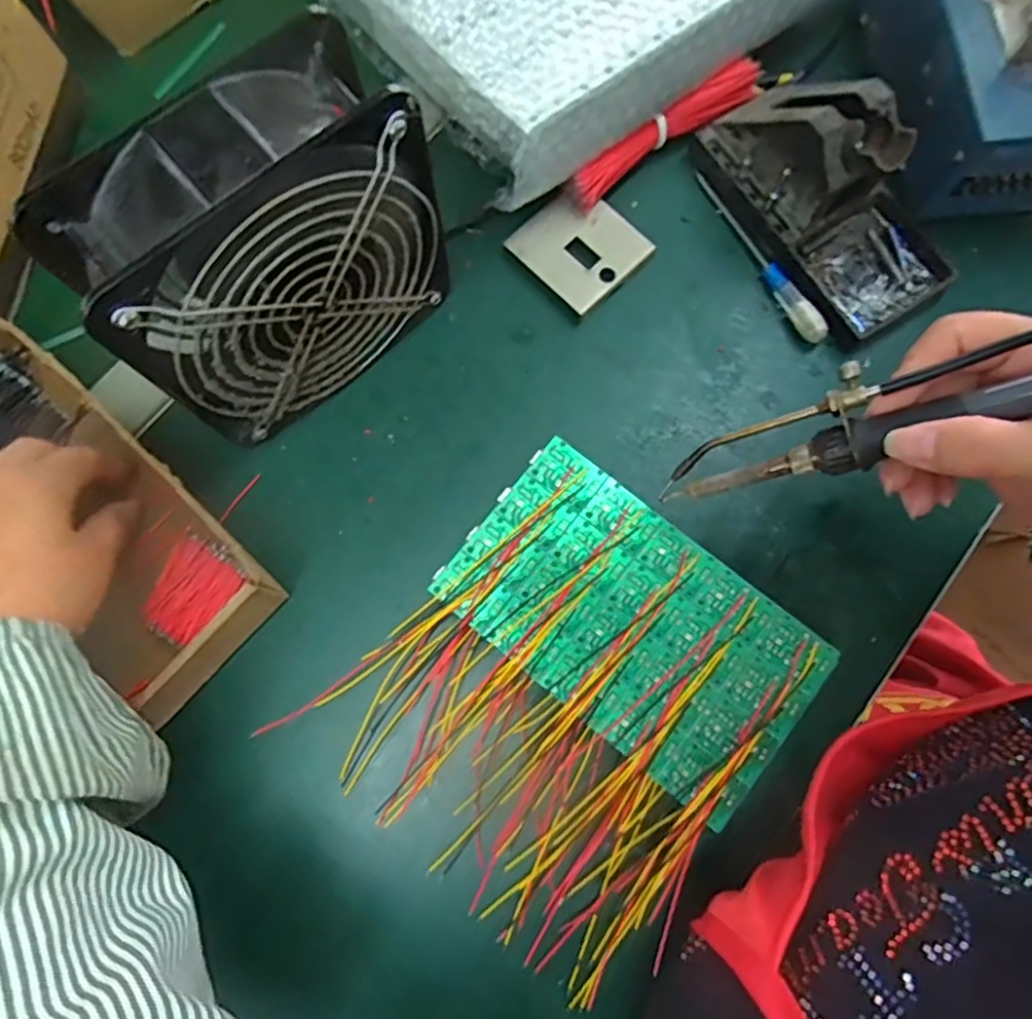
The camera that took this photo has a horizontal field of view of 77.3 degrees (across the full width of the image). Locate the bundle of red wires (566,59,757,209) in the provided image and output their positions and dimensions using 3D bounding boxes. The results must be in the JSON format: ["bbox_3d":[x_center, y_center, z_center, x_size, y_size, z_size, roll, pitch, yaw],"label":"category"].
[{"bbox_3d":[0.090,-0.224,0.381,0.139,0.035,0.019,-37,79,-8],"label":"bundle of red wires"}]

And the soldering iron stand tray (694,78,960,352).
[{"bbox_3d":[0.180,-0.181,0.358,0.081,0.070,0.154,-31,79,-7],"label":"soldering iron stand tray"}]

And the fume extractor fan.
[{"bbox_3d":[-0.107,-0.111,0.301,0.144,0.151,0.056,-39,80,-9],"label":"fume extractor fan"}]

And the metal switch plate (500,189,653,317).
[{"bbox_3d":[0.039,-0.155,0.379,0.064,0.005,0.062,-44,82,-11],"label":"metal switch plate"}]

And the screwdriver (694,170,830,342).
[{"bbox_3d":[0.142,-0.151,0.380,0.012,0.015,0.126,-29,78,-7],"label":"screwdriver"}]

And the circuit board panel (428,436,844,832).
[{"bbox_3d":[0.056,0.054,0.313,0.172,0.004,0.101,39,81,8],"label":"circuit board panel"}]

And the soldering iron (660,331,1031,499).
[{"bbox_3d":[0.155,-0.042,0.241,0.200,0.018,0.036,-15,75,28],"label":"soldering iron"}]

